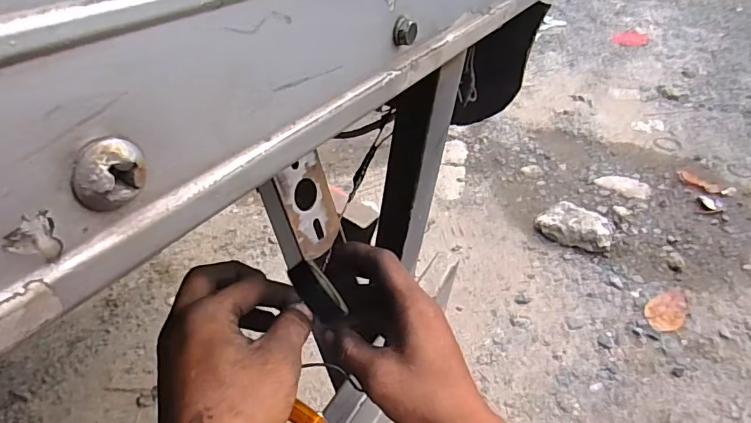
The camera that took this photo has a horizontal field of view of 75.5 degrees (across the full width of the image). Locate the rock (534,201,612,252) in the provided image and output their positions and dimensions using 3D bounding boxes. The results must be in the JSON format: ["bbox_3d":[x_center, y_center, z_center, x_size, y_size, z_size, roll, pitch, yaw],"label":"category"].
[{"bbox_3d":[0.550,0.039,1.338,0.190,0.061,0.136,20,41,26],"label":"rock"}]

